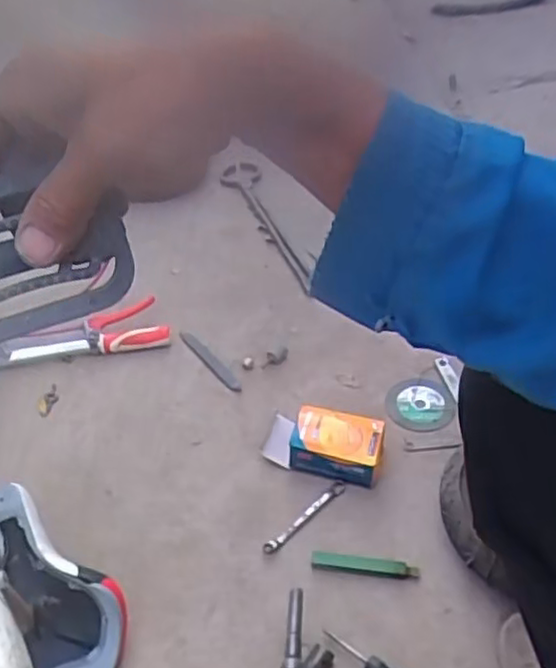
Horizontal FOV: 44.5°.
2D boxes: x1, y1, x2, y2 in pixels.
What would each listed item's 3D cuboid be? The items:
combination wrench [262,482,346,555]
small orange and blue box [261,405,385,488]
[{"bbox_3d":[0.033,0.231,0.856,0.131,0.008,0.018,-35,51,-25],"label":"combination wrench"},{"bbox_3d":[0.060,0.144,0.905,0.159,0.052,0.084,9,47,16],"label":"small orange and blue box"}]

